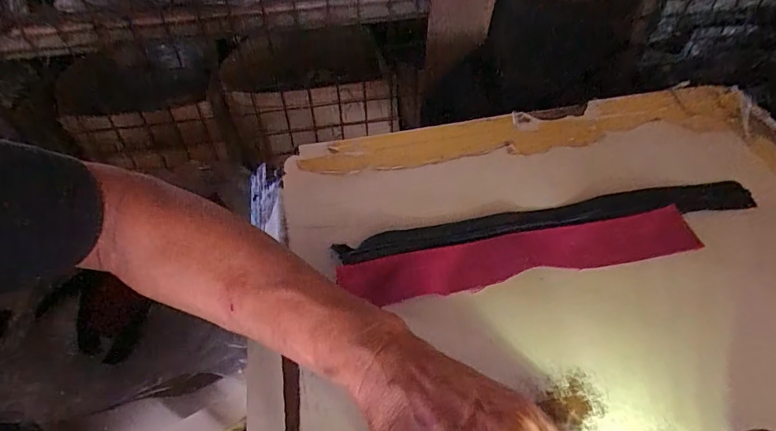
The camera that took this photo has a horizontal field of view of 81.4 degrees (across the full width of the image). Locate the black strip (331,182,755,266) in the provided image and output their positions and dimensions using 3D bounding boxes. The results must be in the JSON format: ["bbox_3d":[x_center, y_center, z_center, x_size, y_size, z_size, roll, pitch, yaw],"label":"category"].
[{"bbox_3d":[0.129,0.003,0.359,0.340,0.007,0.032,-8,43,-6],"label":"black strip"}]

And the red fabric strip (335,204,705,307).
[{"bbox_3d":[0.100,0.030,0.335,0.267,0.009,0.041,-9,53,-6],"label":"red fabric strip"}]

